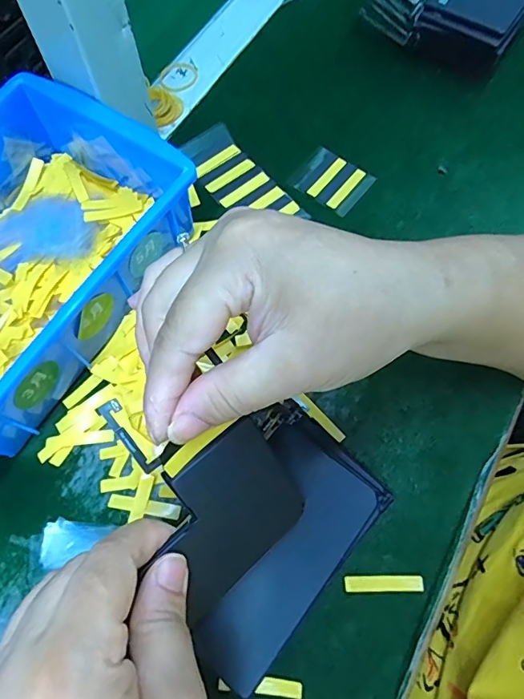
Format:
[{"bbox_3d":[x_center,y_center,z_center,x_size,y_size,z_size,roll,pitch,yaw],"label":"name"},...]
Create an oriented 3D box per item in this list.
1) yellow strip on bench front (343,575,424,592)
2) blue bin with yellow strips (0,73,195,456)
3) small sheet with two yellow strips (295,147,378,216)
[{"bbox_3d":[0.062,0.119,0.240,0.040,0.004,0.007,0,68,1],"label":"yellow strip on bench front"},{"bbox_3d":[-0.146,-0.047,0.278,0.132,0.068,0.195,27,71,11],"label":"blue bin with yellow strips"},{"bbox_3d":[0.051,-0.122,0.339,0.048,0.004,0.041,37,73,14],"label":"small sheet with two yellow strips"}]

